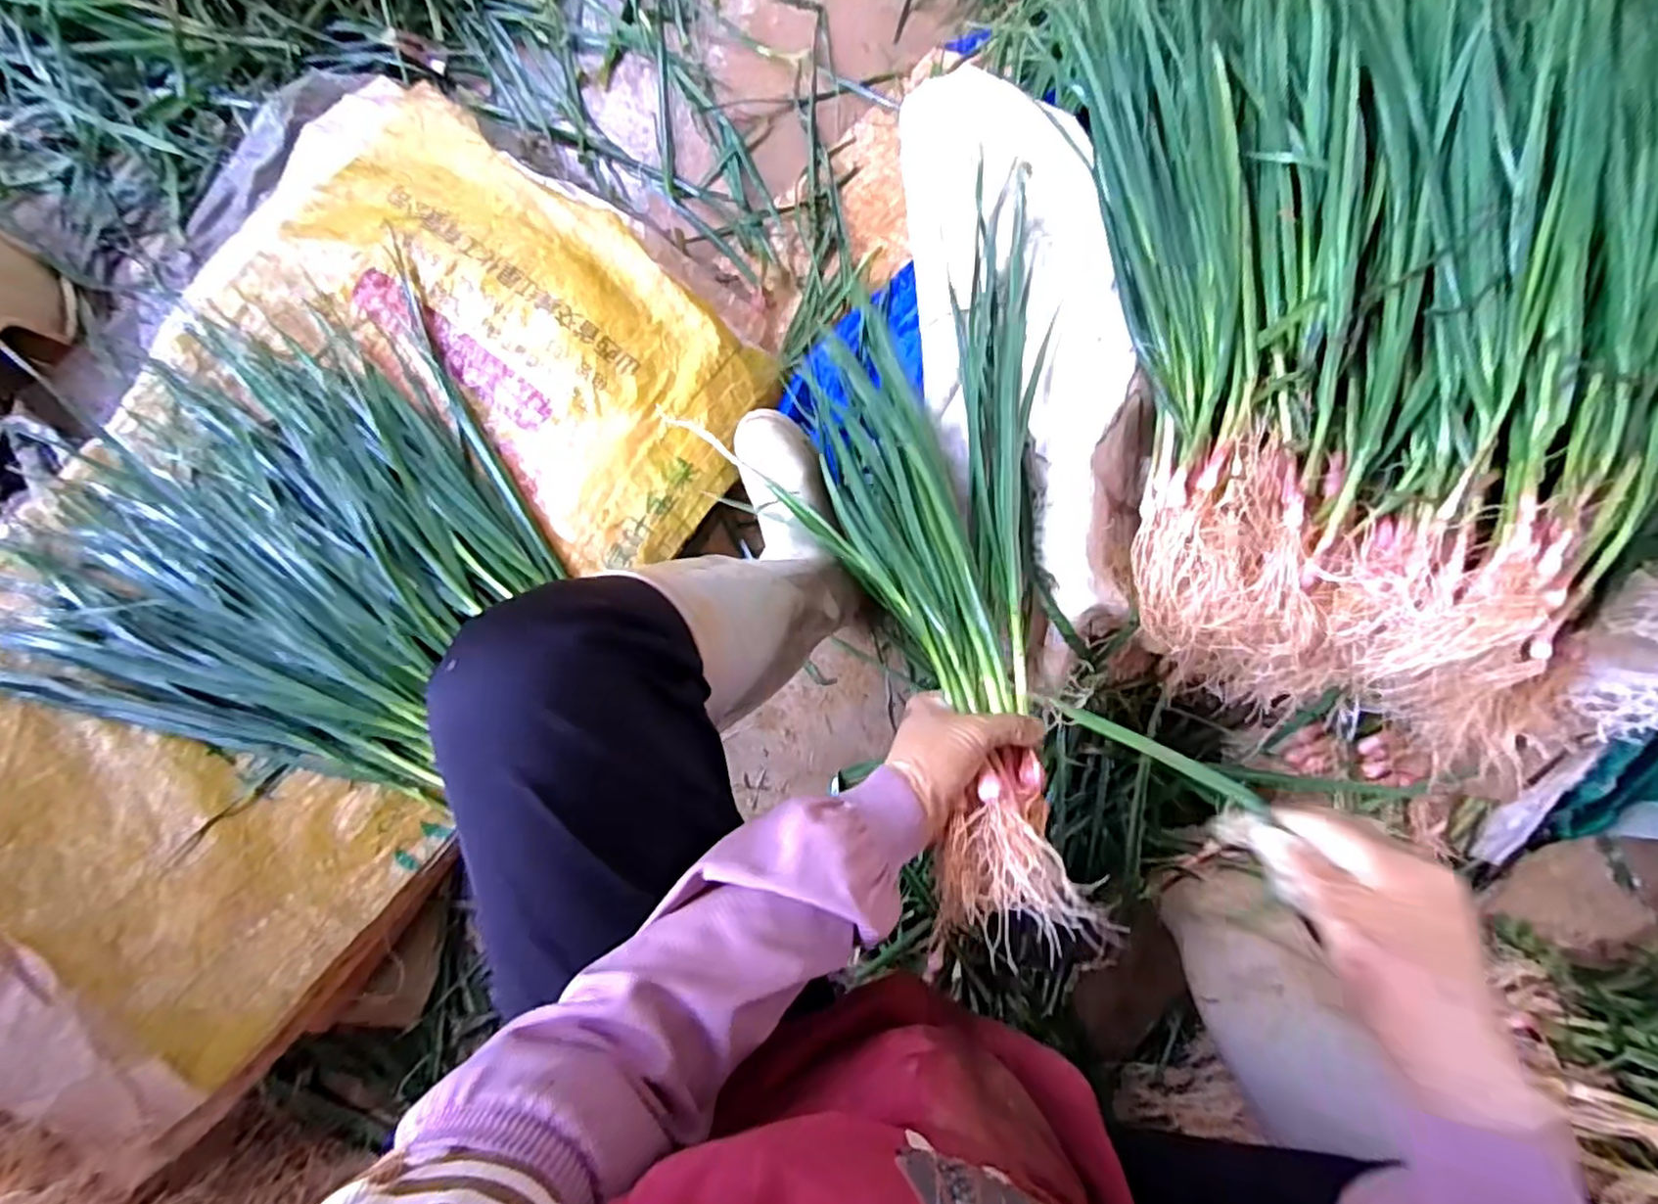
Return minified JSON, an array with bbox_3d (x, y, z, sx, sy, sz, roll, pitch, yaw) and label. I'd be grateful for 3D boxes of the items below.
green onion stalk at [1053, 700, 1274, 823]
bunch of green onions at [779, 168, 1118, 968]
[{"bbox_3d":[0.185,0.085,0.404,0.118,0.009,0.011,27,80,43],"label":"green onion stalk"},{"bbox_3d":[0.078,-0.042,0.545,0.187,0.151,0.542,-2,60,-1],"label":"bunch of green onions"}]

